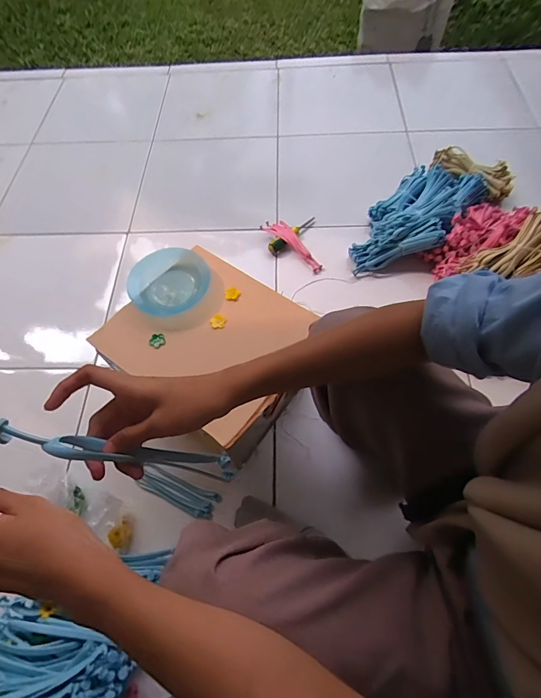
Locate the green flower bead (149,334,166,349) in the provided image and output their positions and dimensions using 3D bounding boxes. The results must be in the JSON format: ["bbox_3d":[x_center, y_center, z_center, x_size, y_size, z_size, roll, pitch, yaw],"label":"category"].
[{"bbox_3d":[-0.170,-0.012,0.575,0.023,0.004,0.023,0,86,-2],"label":"green flower bead"}]

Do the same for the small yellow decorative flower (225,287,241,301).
[{"bbox_3d":[-0.060,-0.089,0.614,0.025,0.006,0.020,0,62,3],"label":"small yellow decorative flower"}]

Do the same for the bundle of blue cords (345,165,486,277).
[{"bbox_3d":[0.351,-0.321,0.932,0.193,0.108,0.381,37,70,20],"label":"bundle of blue cords"}]

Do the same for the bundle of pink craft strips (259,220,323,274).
[{"bbox_3d":[0.060,-0.264,0.952,0.052,0.022,0.195,-41,68,-17],"label":"bundle of pink craft strips"}]

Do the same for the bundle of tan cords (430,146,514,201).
[{"bbox_3d":[0.524,-0.466,0.999,0.218,0.051,0.084,34,69,19],"label":"bundle of tan cords"}]

